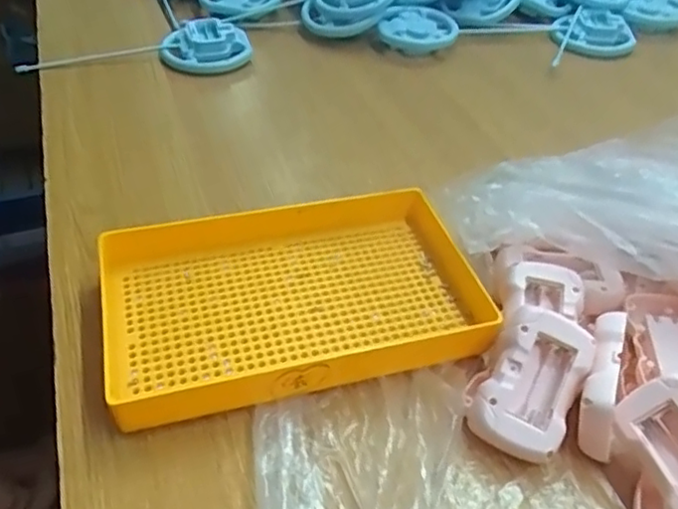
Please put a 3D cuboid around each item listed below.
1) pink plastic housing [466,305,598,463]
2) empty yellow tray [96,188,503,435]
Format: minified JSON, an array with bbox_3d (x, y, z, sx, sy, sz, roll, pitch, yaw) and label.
[{"bbox_3d":[0.114,0.076,0.377,0.051,0.018,0.084,26,74,11],"label":"pink plastic housing"},{"bbox_3d":[-0.030,0.026,0.434,0.254,0.037,0.151,-11,45,-13],"label":"empty yellow tray"}]

